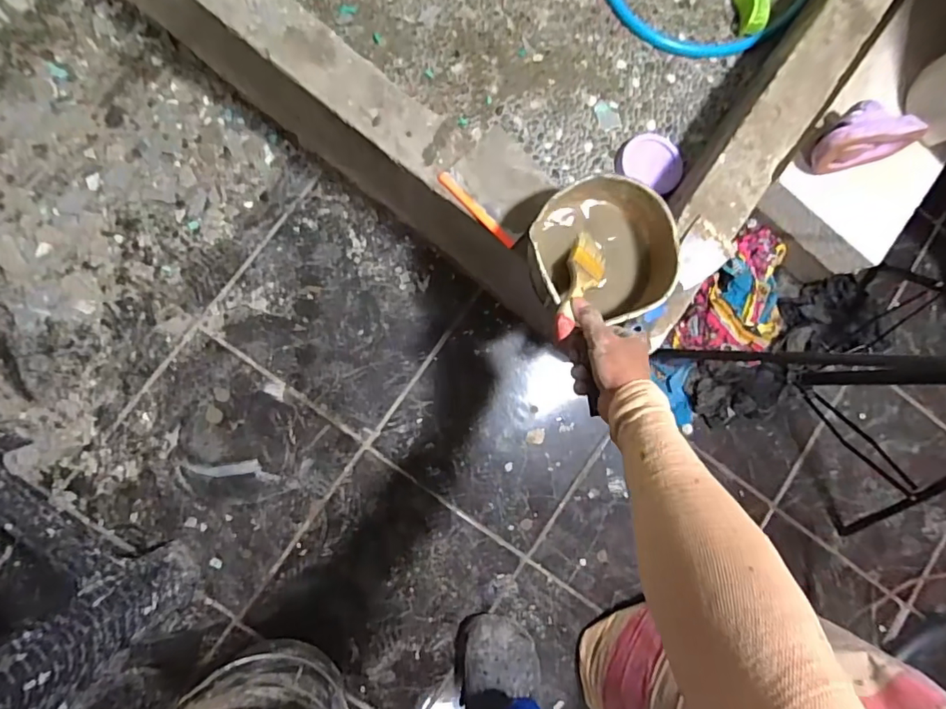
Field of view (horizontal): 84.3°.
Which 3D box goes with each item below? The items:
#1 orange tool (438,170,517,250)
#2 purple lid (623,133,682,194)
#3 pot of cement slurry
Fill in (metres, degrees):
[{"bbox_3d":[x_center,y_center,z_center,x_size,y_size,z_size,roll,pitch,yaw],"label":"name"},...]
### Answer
[{"bbox_3d":[0.004,-0.174,0.634,0.120,0.006,0.013,44,82,-3],"label":"orange tool"},{"bbox_3d":[0.278,-0.297,0.805,0.093,0.031,0.079,36,83,-4],"label":"purple lid"},{"bbox_3d":[0.139,-0.114,0.603,0.154,0.091,0.150,0,86,-8],"label":"pot of cement slurry"}]

